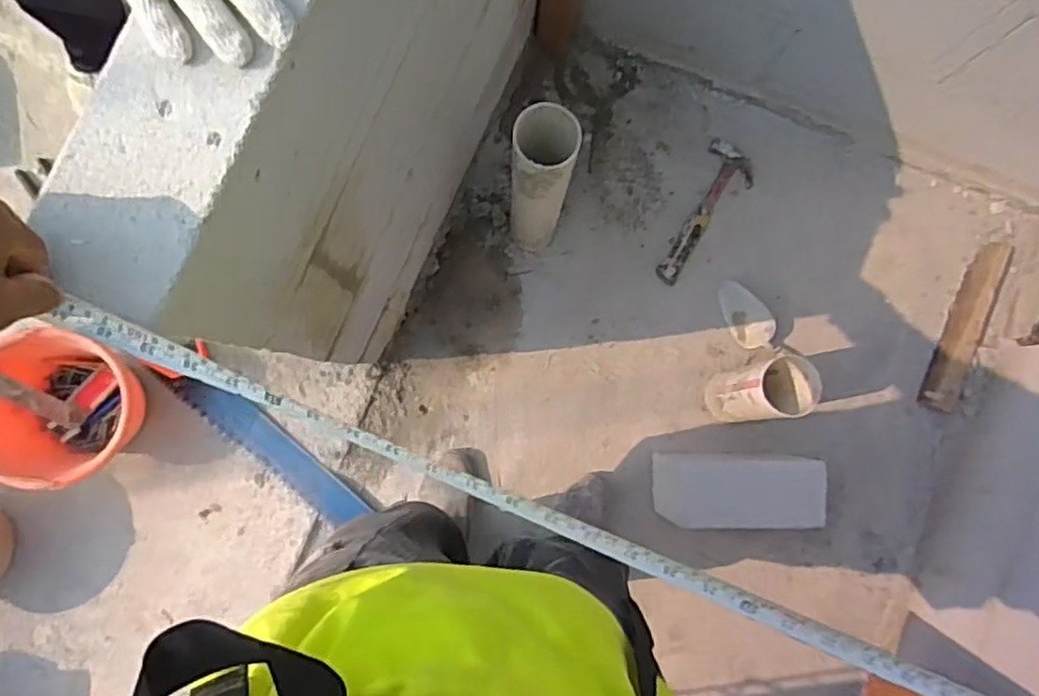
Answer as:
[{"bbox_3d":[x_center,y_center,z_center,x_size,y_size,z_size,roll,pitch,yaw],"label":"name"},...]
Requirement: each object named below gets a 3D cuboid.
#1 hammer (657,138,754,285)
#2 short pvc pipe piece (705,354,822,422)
[{"bbox_3d":[0.351,-0.244,1.296,0.098,0.028,0.288,24,84,0],"label":"hammer"},{"bbox_3d":[0.386,0.070,1.139,0.094,0.261,0.082,-14,86,-4],"label":"short pvc pipe piece"}]

